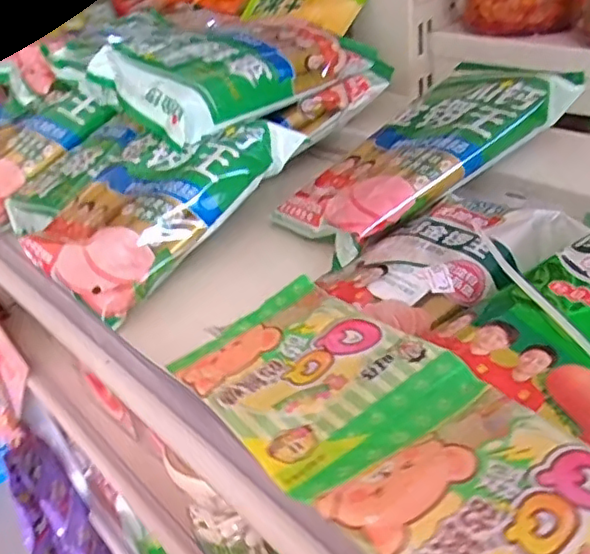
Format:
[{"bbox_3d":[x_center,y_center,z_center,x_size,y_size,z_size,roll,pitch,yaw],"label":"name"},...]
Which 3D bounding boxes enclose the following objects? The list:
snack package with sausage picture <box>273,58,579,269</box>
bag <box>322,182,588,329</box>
[{"bbox_3d":[0.090,-0.084,0.421,0.202,0.034,0.098,-35,40,-11],"label":"snack package with sausage picture"},{"bbox_3d":[0.090,-0.019,0.353,0.156,0.023,0.088,-29,40,-28],"label":"bag"}]

